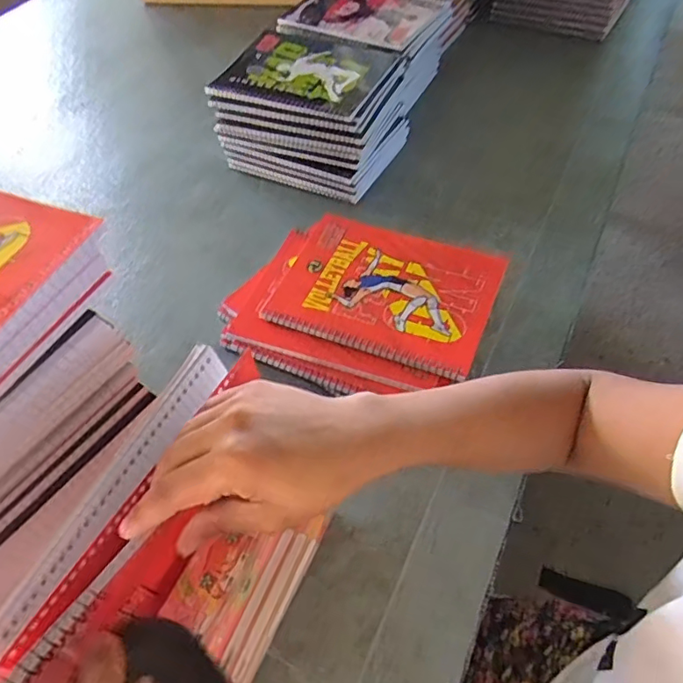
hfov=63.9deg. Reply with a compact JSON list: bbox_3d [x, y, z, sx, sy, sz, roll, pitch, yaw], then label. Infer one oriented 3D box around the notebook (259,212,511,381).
[{"bbox_3d":[0.041,-0.050,0.510,0.191,0.011,0.142,18,56,15],"label":"notebook"}]

